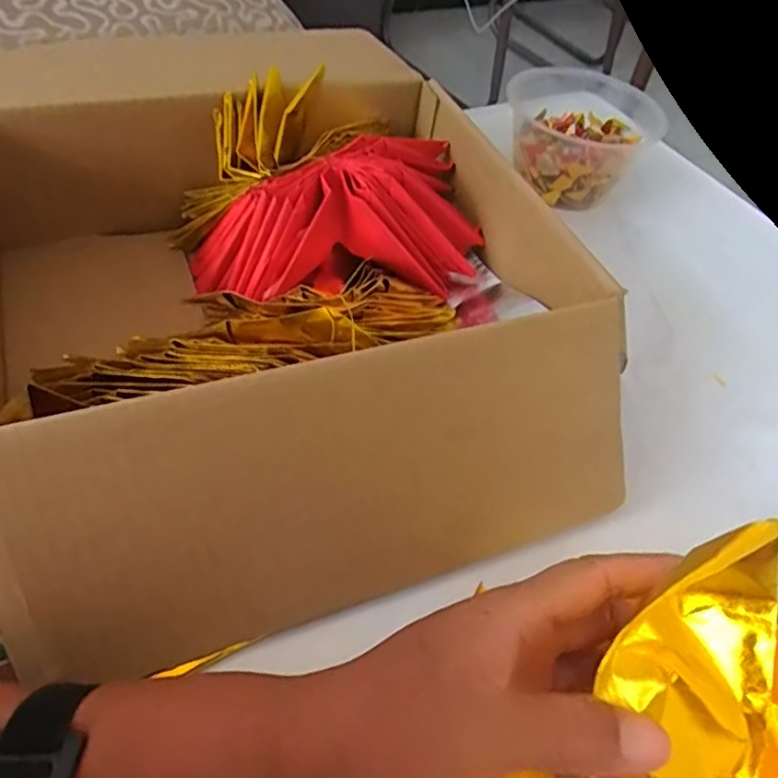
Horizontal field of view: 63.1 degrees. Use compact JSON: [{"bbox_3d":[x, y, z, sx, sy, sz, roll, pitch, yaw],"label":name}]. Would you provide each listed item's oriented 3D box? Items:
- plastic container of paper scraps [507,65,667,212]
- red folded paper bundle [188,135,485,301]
[{"bbox_3d":[0.176,-0.233,0.593,0.131,0.087,0.114,23,52,11],"label":"plastic container of paper scraps"},{"bbox_3d":[-0.033,-0.114,0.434,0.193,0.086,0.093,-12,53,-17],"label":"red folded paper bundle"}]

